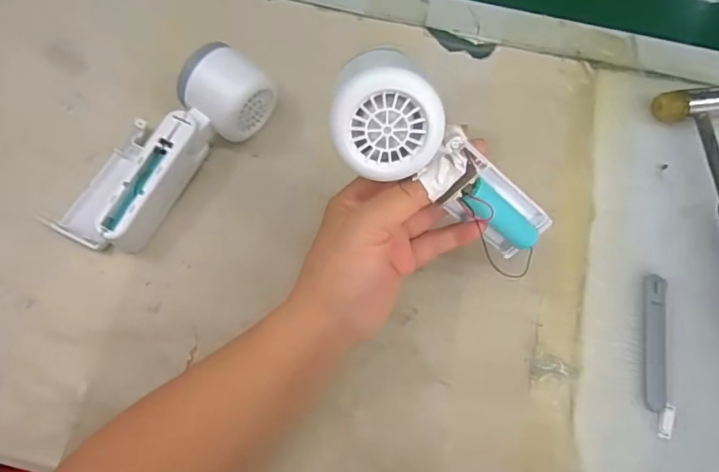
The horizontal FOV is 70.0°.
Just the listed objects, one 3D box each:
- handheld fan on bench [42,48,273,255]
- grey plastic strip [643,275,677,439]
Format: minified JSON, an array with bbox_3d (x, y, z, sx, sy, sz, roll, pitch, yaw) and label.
[{"bbox_3d":[-0.146,-0.066,0.376,0.067,0.053,0.174,38,74,10],"label":"handheld fan on bench"},{"bbox_3d":[0.209,0.081,0.359,0.020,0.004,0.110,10,72,1],"label":"grey plastic strip"}]

